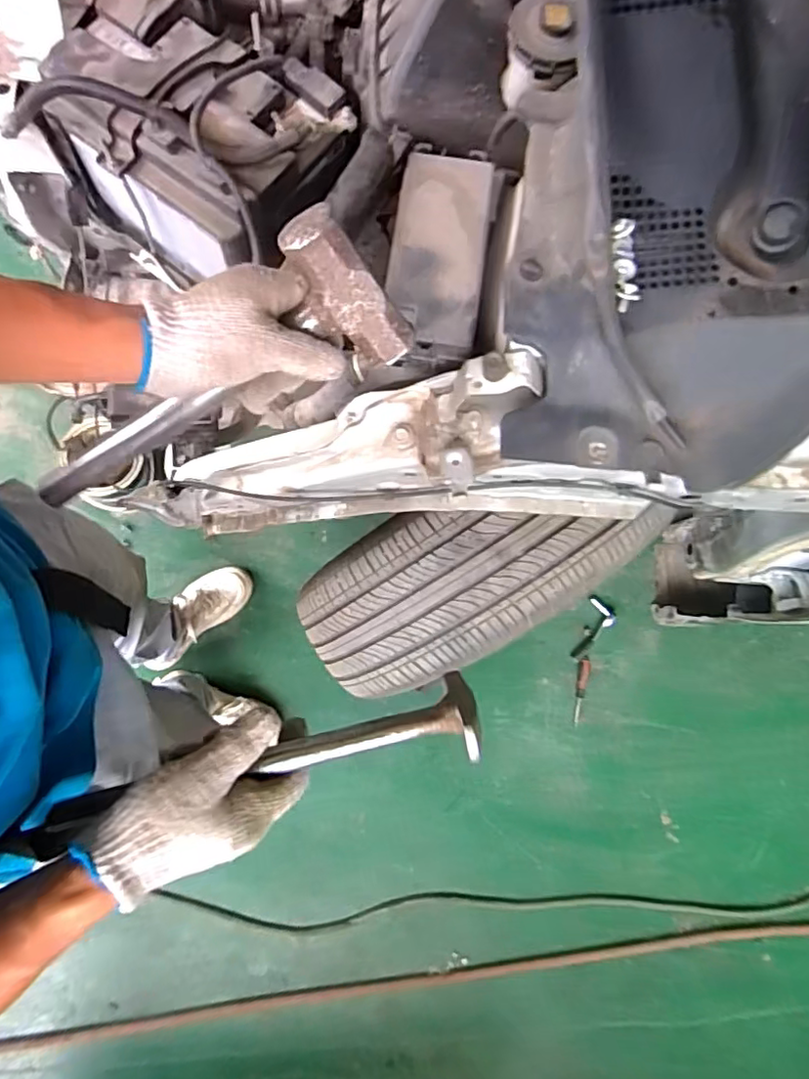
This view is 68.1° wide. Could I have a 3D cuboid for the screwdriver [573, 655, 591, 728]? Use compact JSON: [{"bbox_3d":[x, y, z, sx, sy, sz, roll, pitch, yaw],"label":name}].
[{"bbox_3d":[0.396,0.339,1.338,0.025,0.018,0.152,11,79,-3],"label":"screwdriver"}]

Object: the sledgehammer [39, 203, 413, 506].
[{"bbox_3d":[-0.160,-0.129,0.437,0.313,0.108,0.045,-19,44,12],"label":"sledgehammer"}]

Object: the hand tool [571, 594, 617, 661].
[{"bbox_3d":[0.414,0.200,1.359,0.143,0.019,0.078,-42,86,-11],"label":"hand tool"}]

